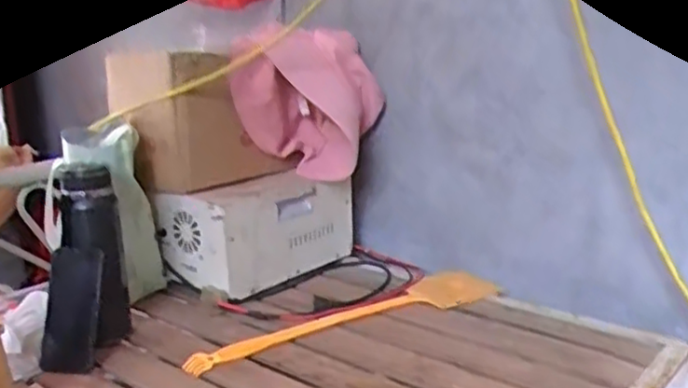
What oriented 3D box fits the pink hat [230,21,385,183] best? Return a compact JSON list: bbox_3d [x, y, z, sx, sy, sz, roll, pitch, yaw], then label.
[{"bbox_3d":[-0.064,-0.159,1.277,0.249,0.252,0.122,-3,15,-7],"label":"pink hat"}]

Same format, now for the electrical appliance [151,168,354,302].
[{"bbox_3d":[-0.145,0.058,1.259,0.170,0.189,0.320,11,20,39],"label":"electrical appliance"}]

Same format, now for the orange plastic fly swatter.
[{"bbox_3d":[0.007,0.180,1.061,0.500,0.024,0.112,-8,14,-22],"label":"orange plastic fly swatter"}]

